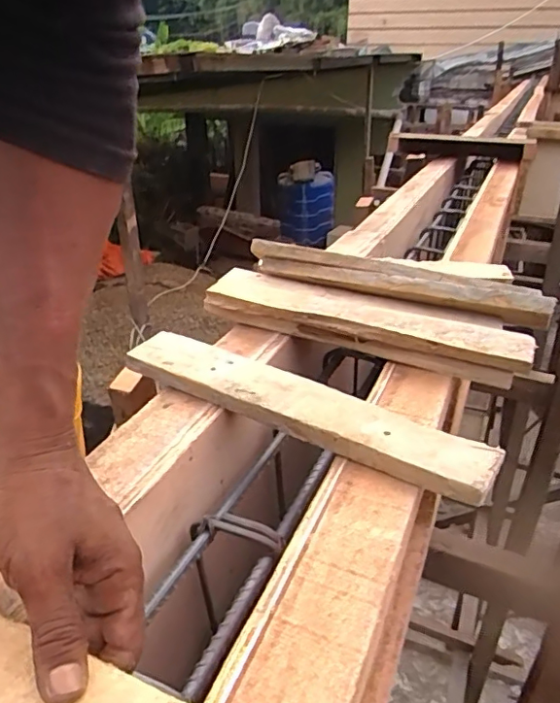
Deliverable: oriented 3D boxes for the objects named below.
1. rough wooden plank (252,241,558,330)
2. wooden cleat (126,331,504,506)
[{"bbox_3d":[0.124,-0.083,0.632,0.347,0.041,0.047,12,31,21],"label":"rough wooden plank"},{"bbox_3d":[0.011,0.043,0.465,0.332,0.017,0.059,17,43,27],"label":"wooden cleat"}]

